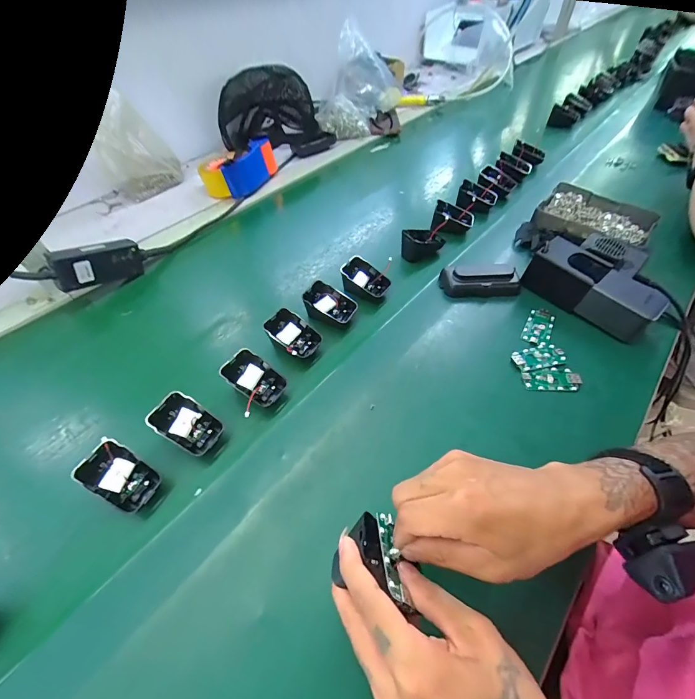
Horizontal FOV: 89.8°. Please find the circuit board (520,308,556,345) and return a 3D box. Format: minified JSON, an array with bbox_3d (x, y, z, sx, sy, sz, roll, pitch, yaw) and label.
[{"bbox_3d":[0.253,-0.032,0.457,0.032,0.004,0.064,25,56,22],"label":"circuit board"}]

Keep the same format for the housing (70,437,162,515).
[{"bbox_3d":[-0.217,0.121,0.333,0.068,0.016,0.045,40,56,-7],"label":"housing"}]

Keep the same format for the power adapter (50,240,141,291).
[{"bbox_3d":[-0.368,-0.126,0.515,0.025,0.055,0.117,27,36,22],"label":"power adapter"}]

